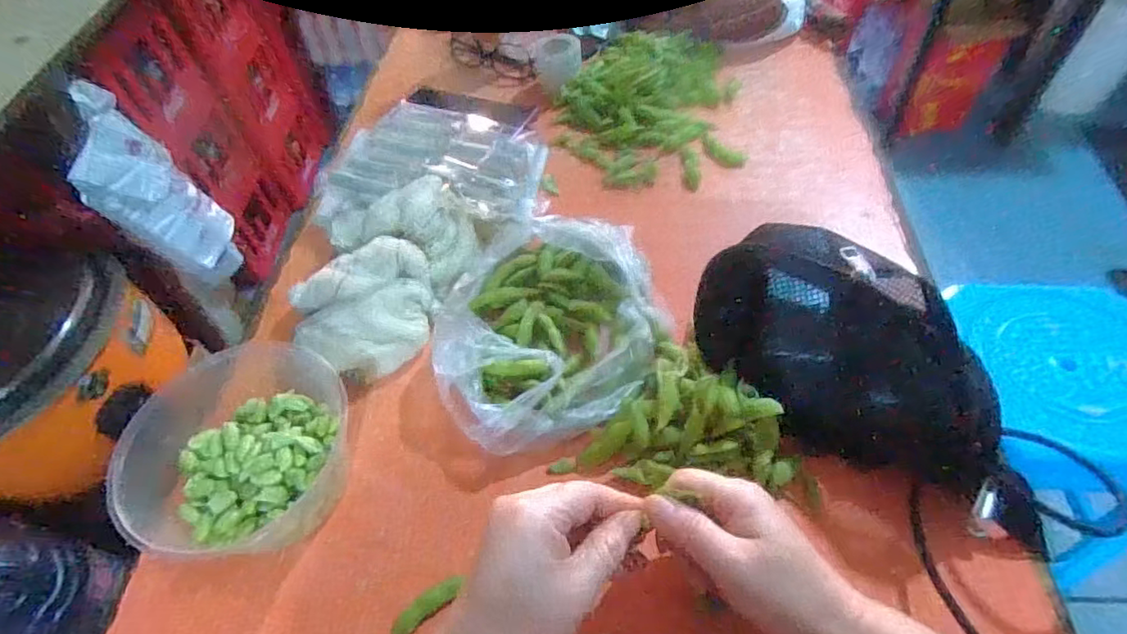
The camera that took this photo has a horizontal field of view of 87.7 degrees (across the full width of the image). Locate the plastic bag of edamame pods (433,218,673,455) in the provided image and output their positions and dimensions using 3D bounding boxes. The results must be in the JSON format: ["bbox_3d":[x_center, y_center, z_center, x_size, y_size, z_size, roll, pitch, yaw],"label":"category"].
[{"bbox_3d":[-0.011,0.006,0.458,0.164,0.067,0.200,12,55,13],"label":"plastic bag of edamame pods"}]

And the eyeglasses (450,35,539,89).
[{"bbox_3d":[-0.089,-0.330,0.745,0.128,0.031,0.058,31,61,25],"label":"eyeglasses"}]

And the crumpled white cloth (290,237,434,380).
[{"bbox_3d":[-0.163,-0.004,0.477,0.114,0.063,0.095,-14,53,-6],"label":"crumpled white cloth"}]

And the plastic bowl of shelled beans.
[{"bbox_3d":[-0.224,0.088,0.429,0.152,0.051,0.156,6,54,9],"label":"plastic bowl of shelled beans"}]

